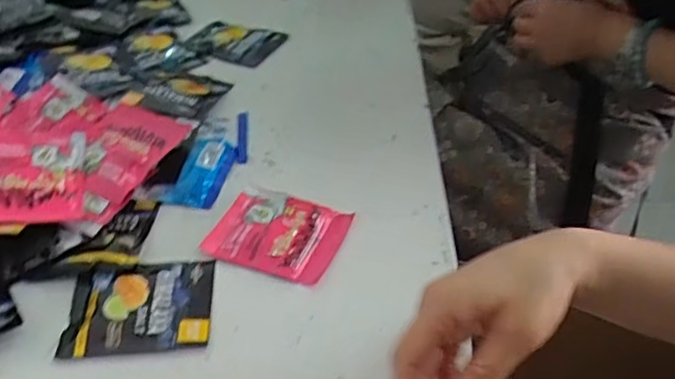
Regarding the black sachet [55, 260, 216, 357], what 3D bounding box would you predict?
[{"bbox_3d":[-0.150,0.085,0.481,0.105,0.007,0.085,-2,42,-6],"label":"black sachet"}]

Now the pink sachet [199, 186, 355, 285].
[{"bbox_3d":[-0.050,0.035,0.538,0.111,0.013,0.086,16,43,14],"label":"pink sachet"}]

